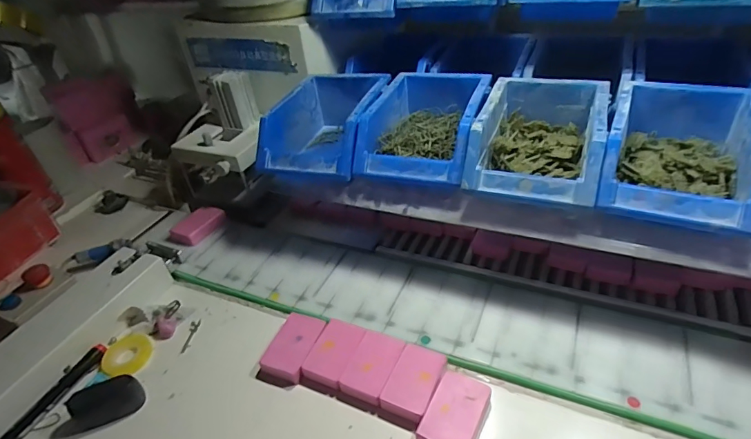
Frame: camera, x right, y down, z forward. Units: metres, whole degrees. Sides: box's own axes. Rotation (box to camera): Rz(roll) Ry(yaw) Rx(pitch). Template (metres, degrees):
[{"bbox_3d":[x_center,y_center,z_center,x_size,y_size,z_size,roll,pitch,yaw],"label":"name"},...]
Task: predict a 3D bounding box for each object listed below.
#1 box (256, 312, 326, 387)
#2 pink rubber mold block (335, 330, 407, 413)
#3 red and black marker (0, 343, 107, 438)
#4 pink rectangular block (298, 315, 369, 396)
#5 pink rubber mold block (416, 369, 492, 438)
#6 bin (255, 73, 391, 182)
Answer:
[{"bbox_3d":[-0.087,0.136,0.464,0.048,0.016,0.075,11,42,21],"label":"box"},{"bbox_3d":[-0.004,0.147,0.432,0.043,0.017,0.070,13,43,23],"label":"pink rubber mold block"},{"bbox_3d":[-0.334,0.186,0.444,0.012,0.012,0.142,11,42,21],"label":"red and black marker"},{"bbox_3d":[-0.042,0.139,0.453,0.045,0.018,0.072,12,43,23],"label":"pink rectangular block"},{"bbox_3d":[0.070,0.171,0.389,0.046,0.021,0.074,15,44,25],"label":"pink rubber mold block"},{"bbox_3d":[-0.056,-0.116,0.565,0.119,0.081,0.181,8,40,19],"label":"bin"}]

